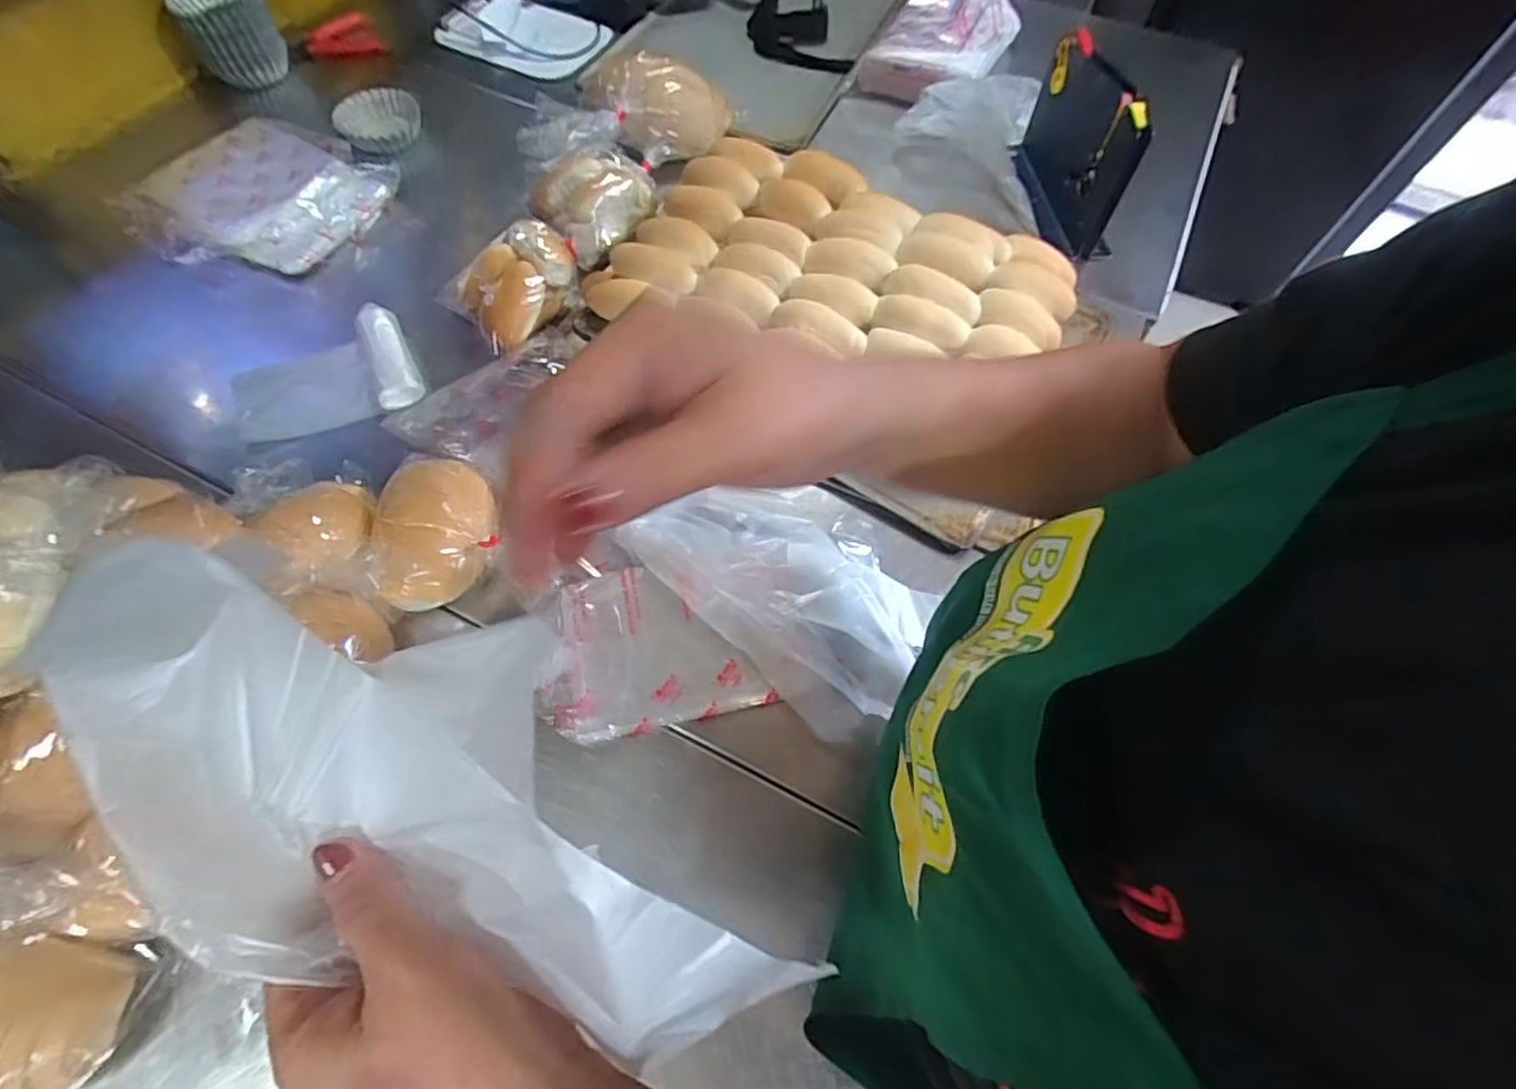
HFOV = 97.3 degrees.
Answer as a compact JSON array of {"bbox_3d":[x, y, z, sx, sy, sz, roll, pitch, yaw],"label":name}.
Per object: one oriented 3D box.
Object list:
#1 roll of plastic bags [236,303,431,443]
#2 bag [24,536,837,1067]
[{"bbox_3d":[-0.410,-0.158,0.628,0.161,0.026,0.108,-23,65,-14],"label":"roll of plastic bags"},{"bbox_3d":[-0.117,0.094,0.250,0.280,0.064,0.139,30,64,1],"label":"bag"}]

